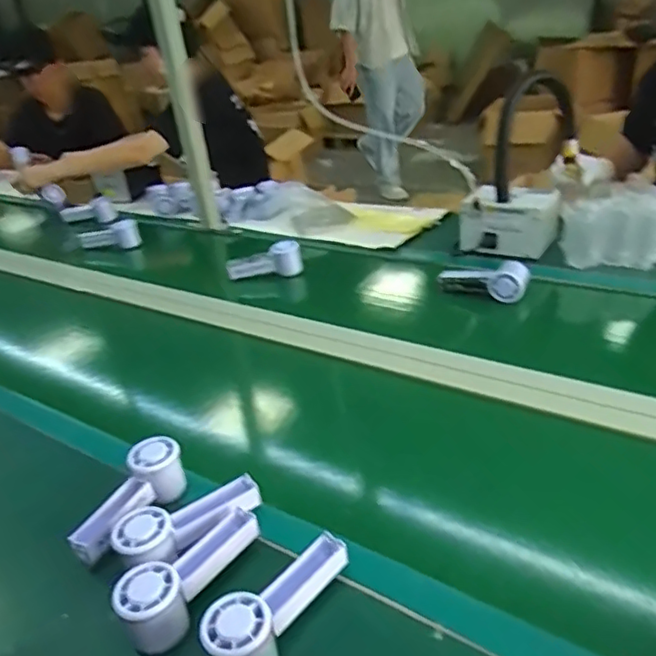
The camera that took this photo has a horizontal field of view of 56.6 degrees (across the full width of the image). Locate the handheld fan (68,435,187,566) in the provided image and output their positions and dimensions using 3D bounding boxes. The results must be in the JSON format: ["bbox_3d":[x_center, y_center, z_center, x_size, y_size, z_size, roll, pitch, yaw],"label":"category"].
[{"bbox_3d":[-0.221,0.192,0.684,0.059,0.058,0.154,14,48,35],"label":"handheld fan"}]

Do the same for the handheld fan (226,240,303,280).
[{"bbox_3d":[-0.135,-0.142,1.278,0.163,0.064,0.057,-4,29,7],"label":"handheld fan"}]

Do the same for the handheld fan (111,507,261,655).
[{"bbox_3d":[-0.124,0.233,0.578,0.152,0.053,0.059,-30,35,-34],"label":"handheld fan"}]

